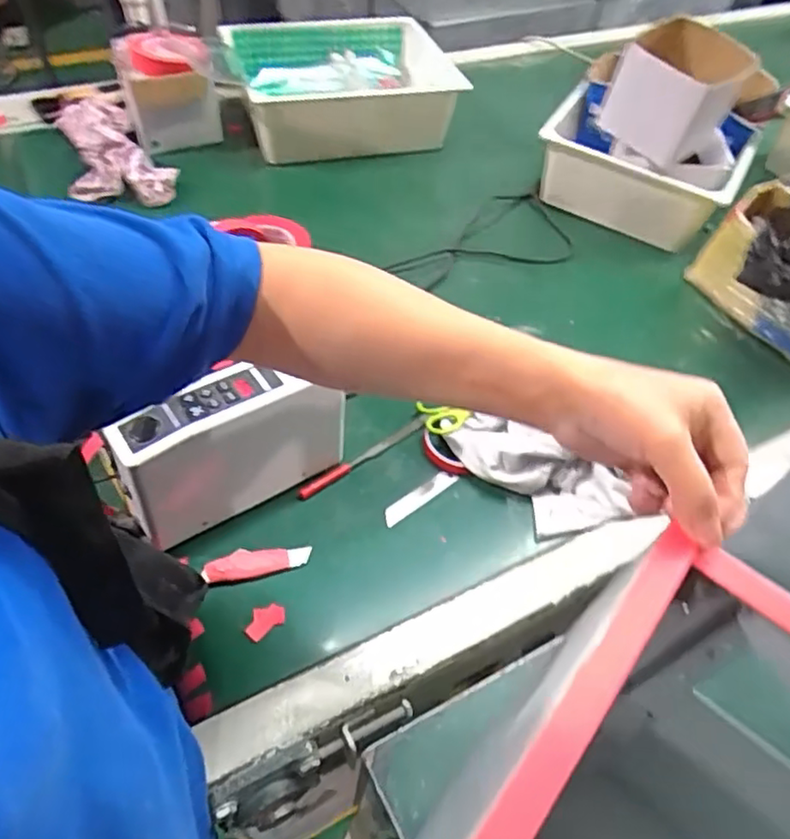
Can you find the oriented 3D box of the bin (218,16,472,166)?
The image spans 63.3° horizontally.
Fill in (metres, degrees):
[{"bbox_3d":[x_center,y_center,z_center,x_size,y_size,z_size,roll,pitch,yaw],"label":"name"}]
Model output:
[{"bbox_3d":[-0.084,-0.572,1.096,0.366,0.127,0.250,-13,54,-15],"label":"bin"}]

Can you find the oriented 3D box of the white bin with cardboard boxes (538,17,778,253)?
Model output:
[{"bbox_3d":[0.405,-0.450,0.976,0.296,0.246,0.262,22,53,12],"label":"white bin with cardboard boxes"}]

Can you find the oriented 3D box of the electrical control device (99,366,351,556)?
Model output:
[{"bbox_3d":[-0.150,0.025,0.599,0.208,0.140,0.062,-24,58,-22],"label":"electrical control device"}]

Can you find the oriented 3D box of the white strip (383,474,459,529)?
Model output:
[{"bbox_3d":[0.026,0.083,0.675,0.089,0.005,0.020,-30,74,-20],"label":"white strip"}]

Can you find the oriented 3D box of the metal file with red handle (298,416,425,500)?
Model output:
[{"bbox_3d":[-0.031,0.041,0.697,0.168,0.013,0.015,-32,61,-27],"label":"metal file with red handle"}]

